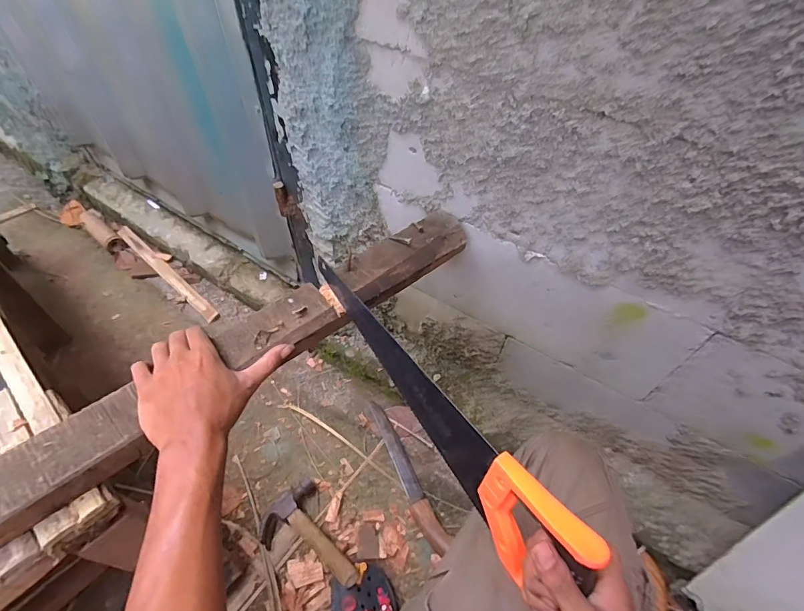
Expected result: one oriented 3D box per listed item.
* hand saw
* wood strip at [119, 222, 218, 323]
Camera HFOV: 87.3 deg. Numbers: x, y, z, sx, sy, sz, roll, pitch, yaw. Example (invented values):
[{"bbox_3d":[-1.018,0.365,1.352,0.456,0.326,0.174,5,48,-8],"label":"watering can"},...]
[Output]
[{"bbox_3d":[0.028,0.101,0.415,0.036,0.104,0.348,-29,57,-22],"label":"hand saw"},{"bbox_3d":[-0.654,-0.097,1.161,0.476,0.013,0.033,36,59,23],"label":"wood strip"}]

